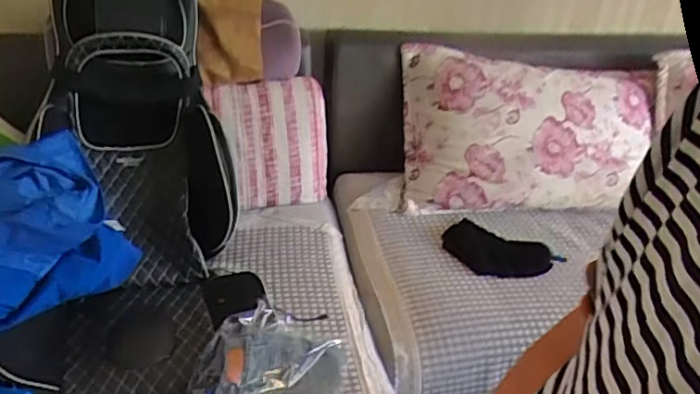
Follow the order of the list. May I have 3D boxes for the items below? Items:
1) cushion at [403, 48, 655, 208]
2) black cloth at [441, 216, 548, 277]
[{"bbox_3d":[0.525,-0.177,1.708,0.782,0.445,0.149,3,7,-4],"label":"cushion"},{"bbox_3d":[0.400,0.147,1.632,0.298,0.069,0.149,9,33,8],"label":"black cloth"}]

